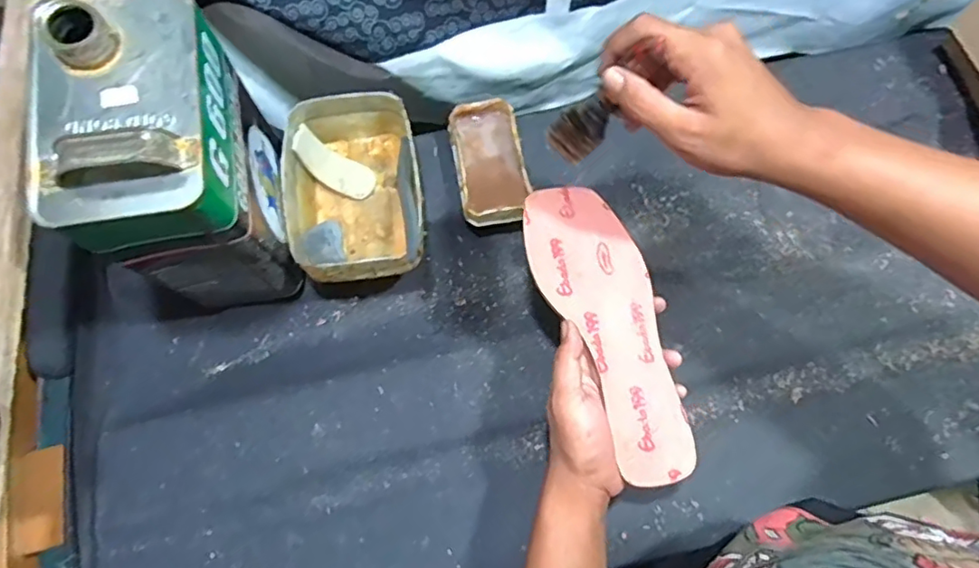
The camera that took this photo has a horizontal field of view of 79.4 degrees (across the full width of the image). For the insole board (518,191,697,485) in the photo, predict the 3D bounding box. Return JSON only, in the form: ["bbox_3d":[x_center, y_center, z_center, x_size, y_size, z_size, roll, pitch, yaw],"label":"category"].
[{"bbox_3d":[0.097,0.032,0.465,0.082,0.007,0.242,-19,77,-6],"label":"insole board"}]

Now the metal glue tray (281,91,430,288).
[{"bbox_3d":[-0.129,-0.092,0.580,0.124,0.070,0.189,-9,71,-3],"label":"metal glue tray"}]

